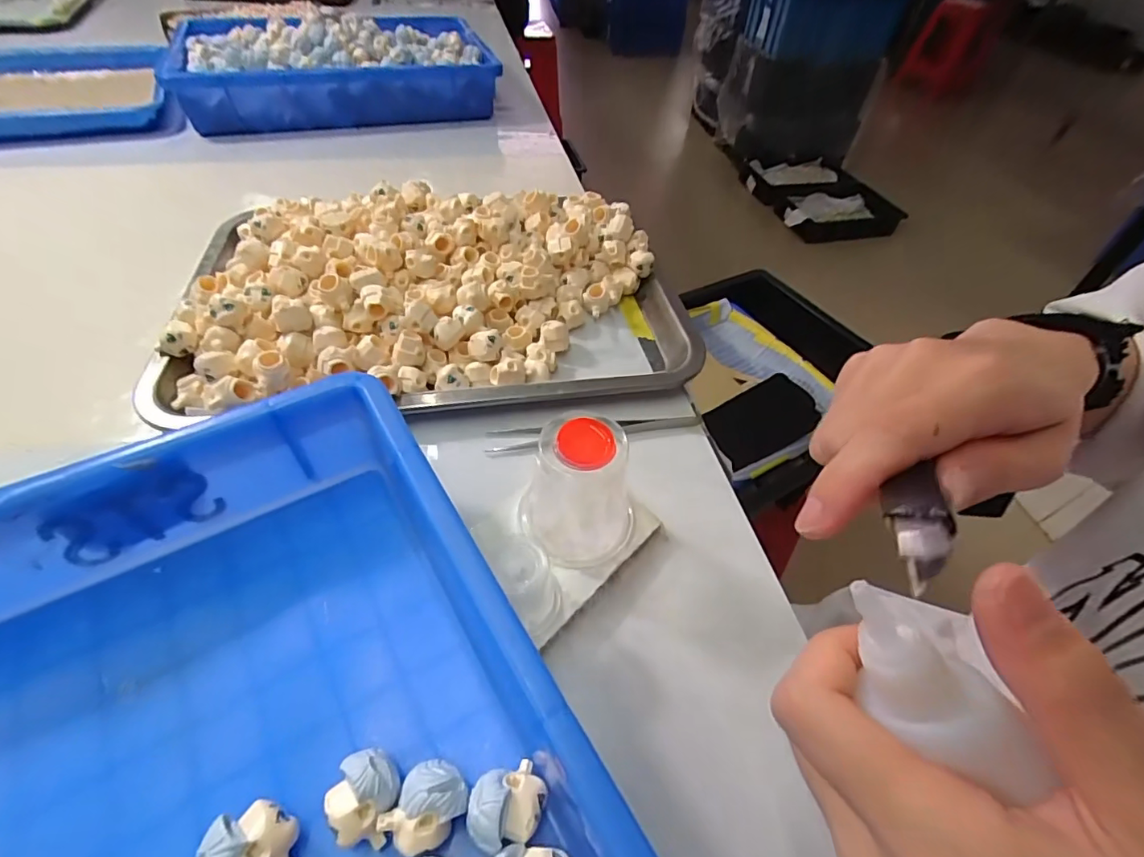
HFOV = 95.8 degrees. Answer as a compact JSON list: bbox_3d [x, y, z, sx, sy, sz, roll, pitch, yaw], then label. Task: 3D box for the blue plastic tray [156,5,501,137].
[{"bbox_3d":[-0.294,-0.463,0.659,0.369,0.070,0.215,-10,51,-13],"label":"blue plastic tray"}]

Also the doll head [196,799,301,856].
[{"bbox_3d":[-0.106,0.139,0.173,0.025,0.024,0.023,3,49,-3],"label":"doll head"}]

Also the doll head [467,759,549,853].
[{"bbox_3d":[-0.023,0.134,0.184,0.027,0.024,0.022,-13,51,-16],"label":"doll head"}]

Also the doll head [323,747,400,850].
[{"bbox_3d":[-0.073,0.131,0.184,0.023,0.023,0.026,11,49,4],"label":"doll head"}]

